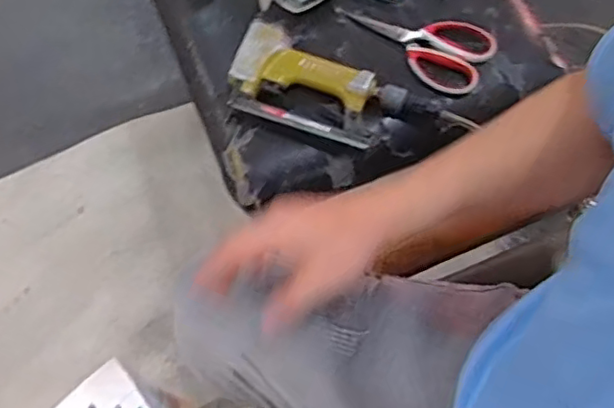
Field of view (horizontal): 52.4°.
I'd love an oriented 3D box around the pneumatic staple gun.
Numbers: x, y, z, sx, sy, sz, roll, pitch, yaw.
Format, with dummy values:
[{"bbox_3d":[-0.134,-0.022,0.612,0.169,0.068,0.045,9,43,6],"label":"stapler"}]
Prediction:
[{"bbox_3d":[0.023,-0.124,0.740,0.238,0.042,0.110,24,70,13],"label":"pneumatic staple gun"}]

